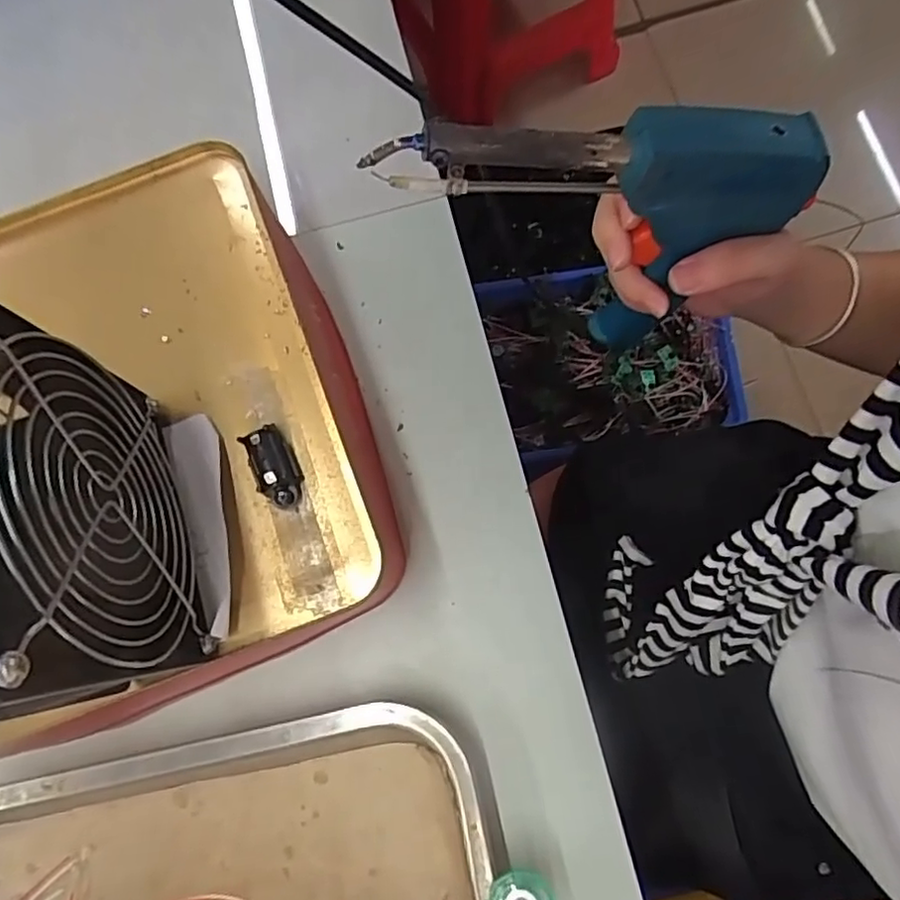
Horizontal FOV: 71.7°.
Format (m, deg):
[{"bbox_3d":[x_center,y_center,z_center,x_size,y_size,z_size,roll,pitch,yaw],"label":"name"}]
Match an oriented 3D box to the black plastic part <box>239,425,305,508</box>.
[{"bbox_3d":[-0.075,0.007,0.265,0.017,0.014,0.034,-28,77,-3],"label":"black plastic part"}]

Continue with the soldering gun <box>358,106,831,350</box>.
[{"bbox_3d":[0.061,-0.095,0.298,0.174,0.147,0.037,-8,78,-3],"label":"soldering gun"}]

